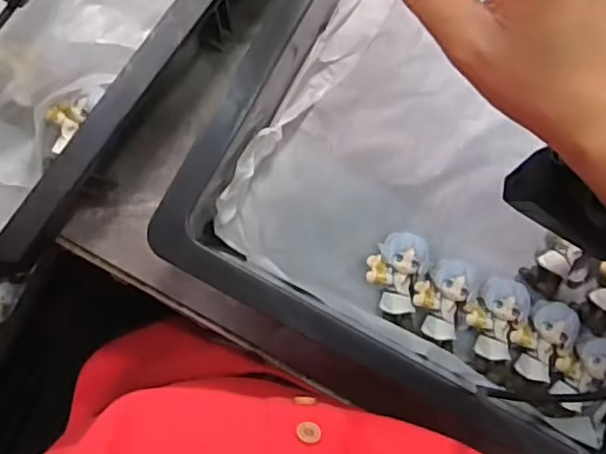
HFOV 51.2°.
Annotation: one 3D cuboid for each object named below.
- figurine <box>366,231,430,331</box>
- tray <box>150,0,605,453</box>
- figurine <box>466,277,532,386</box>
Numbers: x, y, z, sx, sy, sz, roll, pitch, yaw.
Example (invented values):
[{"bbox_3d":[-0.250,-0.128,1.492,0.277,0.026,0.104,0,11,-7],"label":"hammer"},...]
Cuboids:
[{"bbox_3d":[0.059,0.033,0.403,0.037,0.019,0.057,13,86,0],"label":"figurine"},{"bbox_3d":[0.172,-0.128,0.388,0.315,0.090,0.493,29,87,1],"label":"tray"},{"bbox_3d":[0.121,0.064,0.404,0.035,0.018,0.064,18,86,1],"label":"figurine"}]

